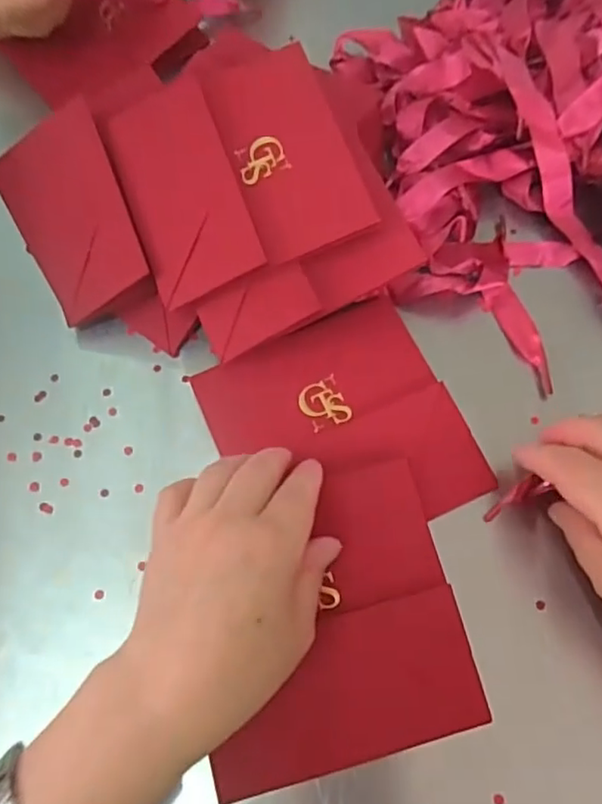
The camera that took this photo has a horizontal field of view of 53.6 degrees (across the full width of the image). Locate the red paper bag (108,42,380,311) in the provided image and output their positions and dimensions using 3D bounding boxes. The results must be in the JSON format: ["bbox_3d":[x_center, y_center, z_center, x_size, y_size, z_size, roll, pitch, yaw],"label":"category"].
[{"bbox_3d":[-0.041,-0.147,0.373,0.138,0.008,0.141,-22,78,0],"label":"red paper bag"}]

